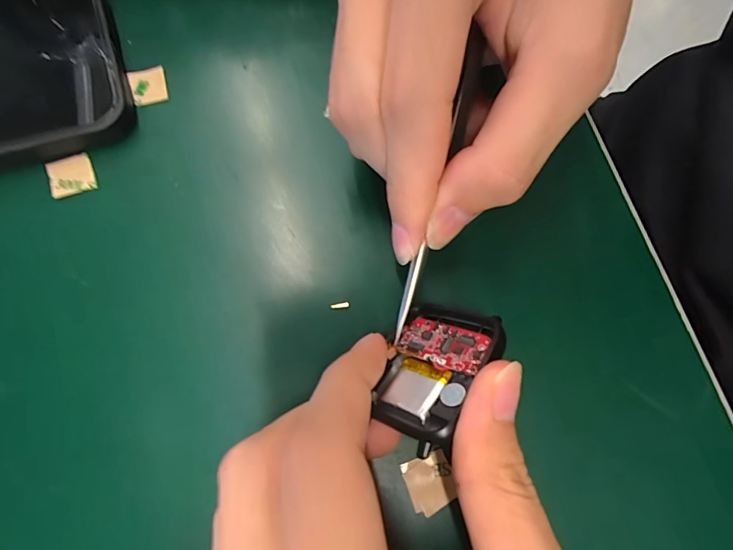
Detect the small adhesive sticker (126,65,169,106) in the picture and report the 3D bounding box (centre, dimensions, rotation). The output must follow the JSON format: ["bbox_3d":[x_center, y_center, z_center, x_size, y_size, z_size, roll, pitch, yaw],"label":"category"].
[{"bbox_3d":[-0.090,-0.078,0.171,0.014,0.004,0.016,-13,76,-5],"label":"small adhesive sticker"}]

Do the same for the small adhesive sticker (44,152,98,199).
[{"bbox_3d":[-0.112,-0.039,0.158,0.016,0.004,0.016,-20,76,-7],"label":"small adhesive sticker"}]

